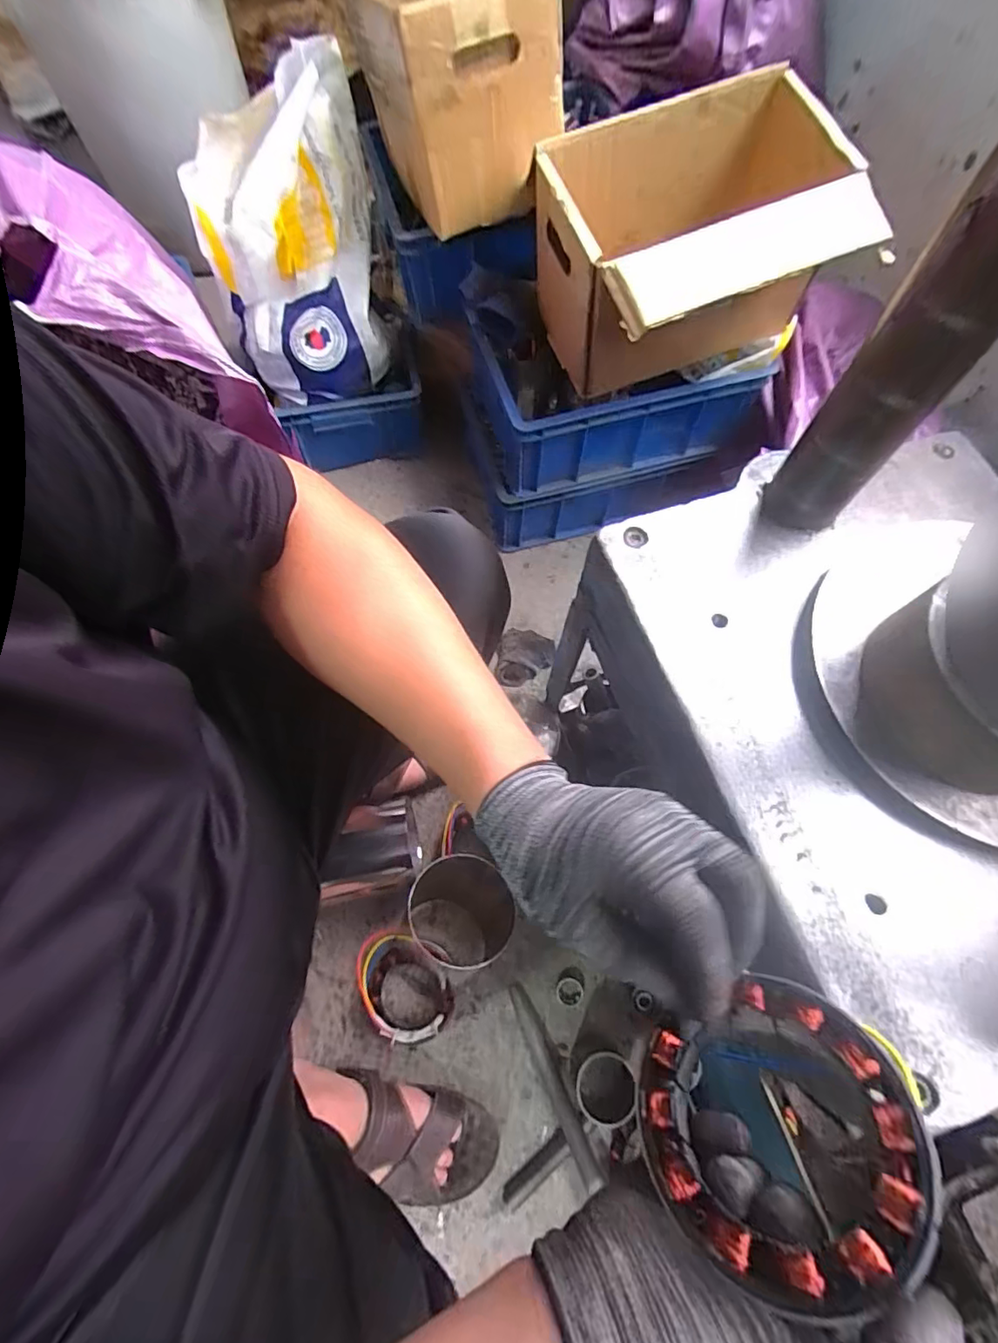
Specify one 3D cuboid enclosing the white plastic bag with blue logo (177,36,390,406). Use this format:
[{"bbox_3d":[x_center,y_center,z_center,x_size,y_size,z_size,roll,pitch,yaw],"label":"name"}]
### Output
[{"bbox_3d":[-0.285,-0.610,0.804,0.259,0.344,0.146,-34,72,-14],"label":"white plastic bag with blue logo"}]

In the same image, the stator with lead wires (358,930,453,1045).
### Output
[{"bbox_3d":[-0.124,0.408,0.712,0.142,0.049,0.109,32,71,12],"label":"stator with lead wires"}]

